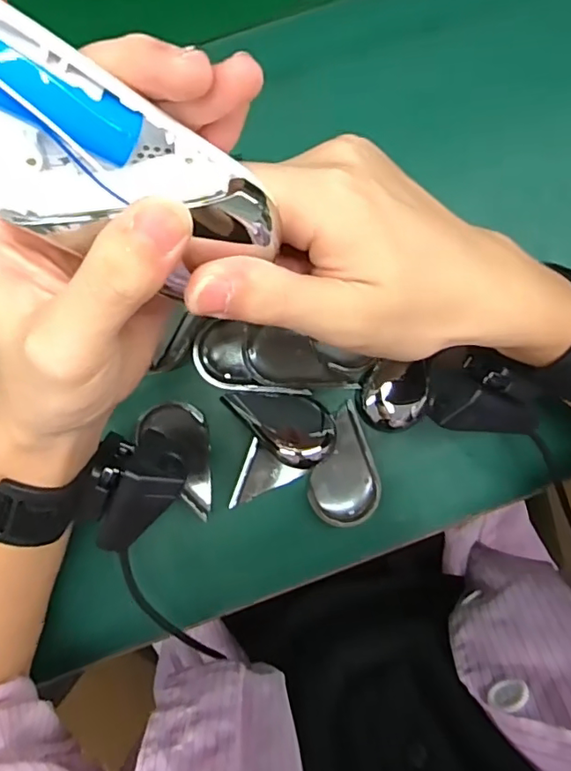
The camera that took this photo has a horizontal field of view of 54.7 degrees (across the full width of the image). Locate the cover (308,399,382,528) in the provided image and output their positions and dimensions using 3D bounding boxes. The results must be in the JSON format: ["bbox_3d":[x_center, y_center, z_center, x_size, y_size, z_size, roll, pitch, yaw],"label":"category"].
[{"bbox_3d":[0.045,0.057,0.395,0.048,0.019,0.082,10,89,-3],"label":"cover"}]

